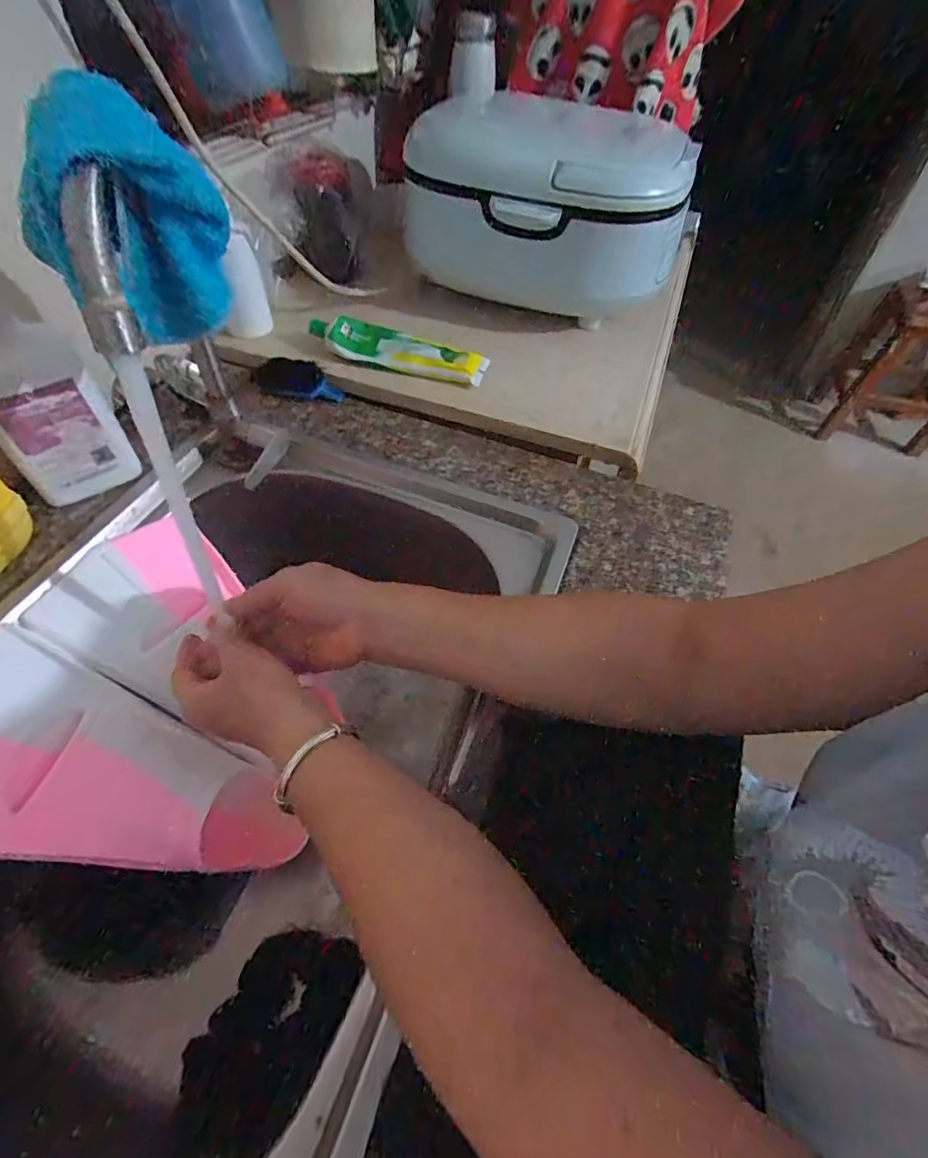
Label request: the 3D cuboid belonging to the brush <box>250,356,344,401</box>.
[{"bbox_3d":[-0.176,-0.213,0.546,0.095,0.018,0.045,6,55,-1],"label":"brush"}]

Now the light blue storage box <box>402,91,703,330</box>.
[{"bbox_3d":[0.100,-0.423,0.596,0.299,0.180,0.192,18,54,10],"label":"light blue storage box"}]

